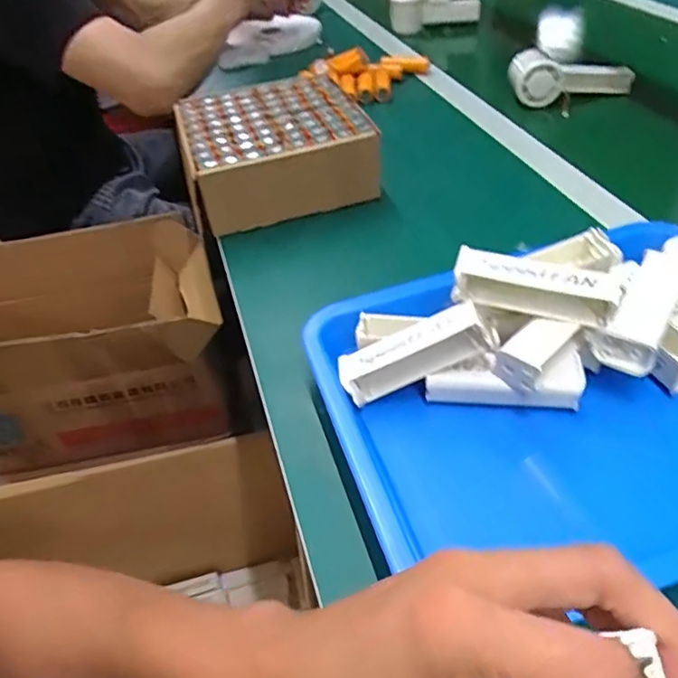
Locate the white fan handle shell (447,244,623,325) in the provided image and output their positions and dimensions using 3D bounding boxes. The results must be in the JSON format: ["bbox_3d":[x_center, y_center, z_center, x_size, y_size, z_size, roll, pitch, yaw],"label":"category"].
[{"bbox_3d":[0.128,-0.034,0.379,0.099,0.031,0.027,9,46,17],"label":"white fan handle shell"}]

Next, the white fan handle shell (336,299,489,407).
[{"bbox_3d":[0.049,0.011,0.392,0.099,0.027,0.032,-26,40,18],"label":"white fan handle shell"}]

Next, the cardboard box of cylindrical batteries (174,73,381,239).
[{"bbox_3d":[-0.074,-0.221,0.636,0.187,0.062,0.196,-16,44,-9],"label":"cardboard box of cylindrical batteries"}]

